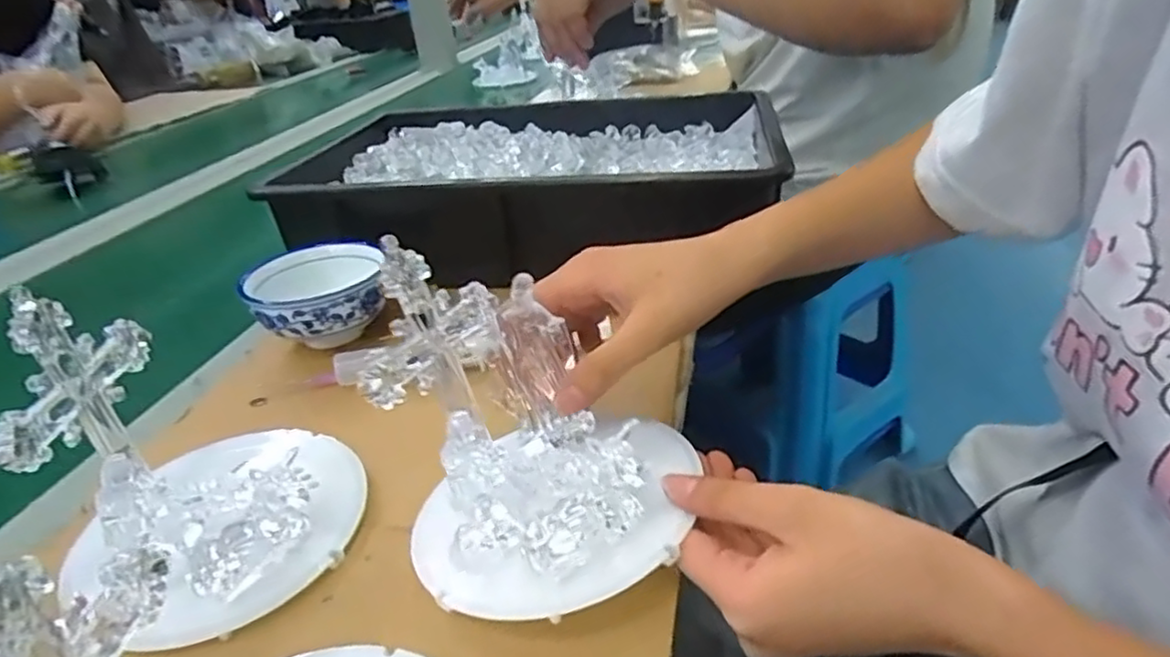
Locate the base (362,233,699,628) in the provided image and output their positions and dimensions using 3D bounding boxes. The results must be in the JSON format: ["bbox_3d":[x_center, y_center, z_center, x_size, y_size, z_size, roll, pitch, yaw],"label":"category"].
[{"bbox_3d":[-0.022,0.033,0.285,0.117,0.109,0.127,-4,30,2],"label":"base"}]

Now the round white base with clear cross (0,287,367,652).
[{"bbox_3d":[-0.174,0.049,0.299,0.125,0.115,0.123,-21,34,-24],"label":"round white base with clear cross"}]

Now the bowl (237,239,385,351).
[{"bbox_3d":[-0.186,-0.018,0.486,0.097,0.051,0.102,-12,31,-10],"label":"bowl"}]

